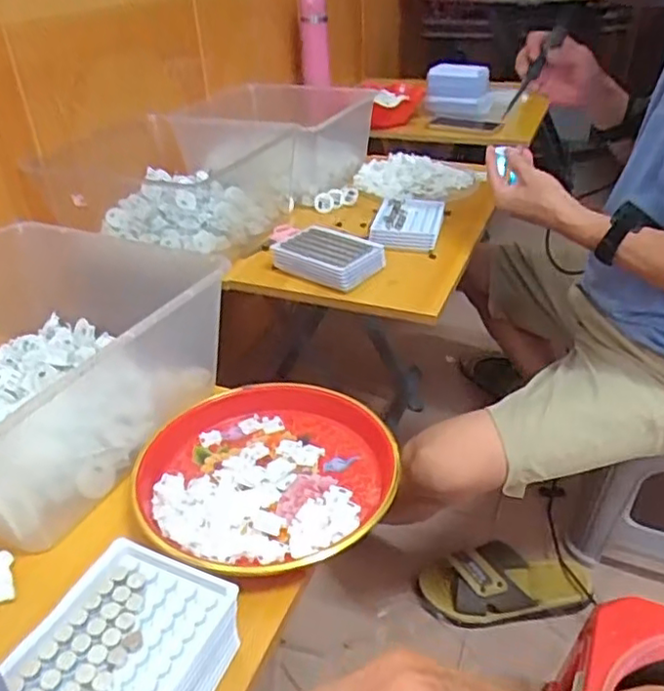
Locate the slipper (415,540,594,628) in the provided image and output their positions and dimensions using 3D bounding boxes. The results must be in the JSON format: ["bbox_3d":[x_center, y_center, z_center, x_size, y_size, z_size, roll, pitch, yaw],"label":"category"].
[{"bbox_3d":[0.275,0.374,0.997,0.278,0.072,0.111,-4,34,-2],"label":"slipper"}]

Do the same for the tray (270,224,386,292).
[{"bbox_3d":[-0.002,-0.128,0.868,0.134,0.032,0.098,20,40,30],"label":"tray"}]

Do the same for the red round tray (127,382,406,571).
[{"bbox_3d":[-0.057,0.108,0.554,0.219,0.030,0.215,-2,34,1],"label":"red round tray"}]

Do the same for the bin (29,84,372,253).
[{"bbox_3d":[-0.165,-0.332,1.114,0.294,0.142,0.687,18,38,27],"label":"bin"}]

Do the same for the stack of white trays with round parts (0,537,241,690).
[{"bbox_3d":[-0.126,0.198,0.375,0.103,0.057,0.138,13,36,21],"label":"stack of white trays with round parts"}]

